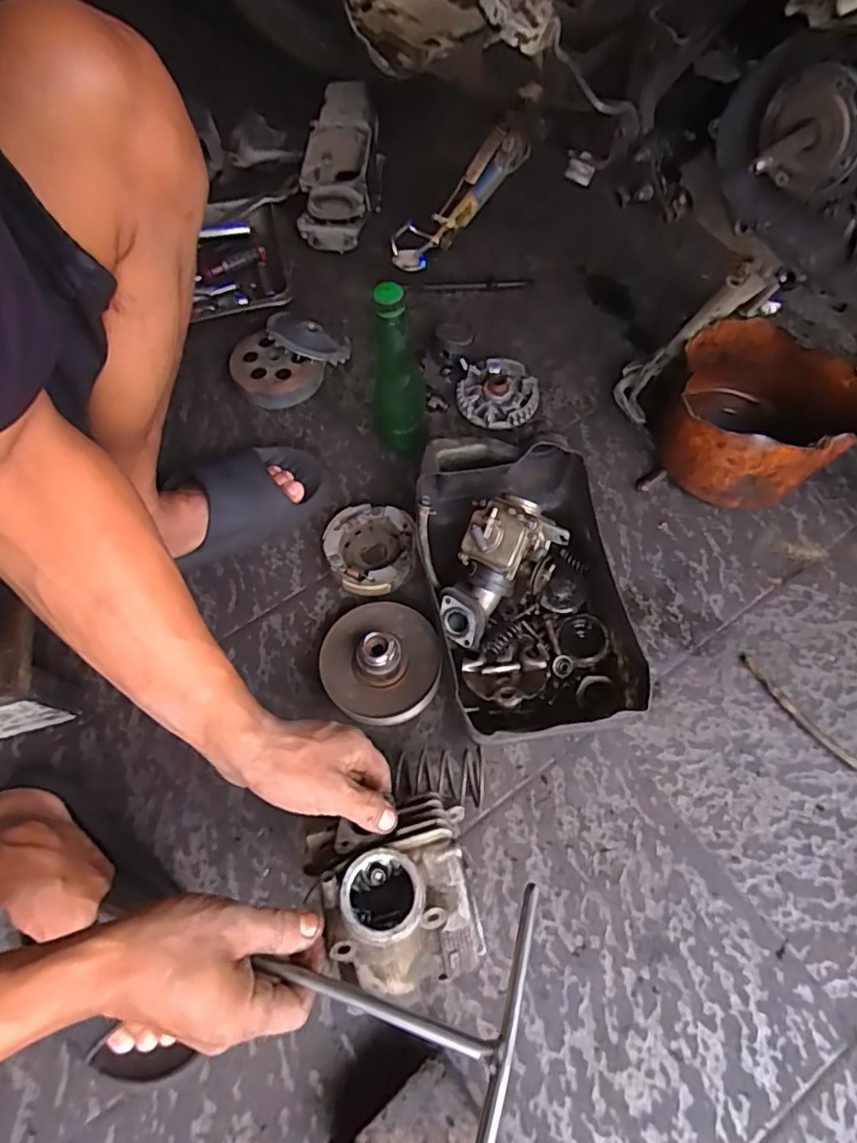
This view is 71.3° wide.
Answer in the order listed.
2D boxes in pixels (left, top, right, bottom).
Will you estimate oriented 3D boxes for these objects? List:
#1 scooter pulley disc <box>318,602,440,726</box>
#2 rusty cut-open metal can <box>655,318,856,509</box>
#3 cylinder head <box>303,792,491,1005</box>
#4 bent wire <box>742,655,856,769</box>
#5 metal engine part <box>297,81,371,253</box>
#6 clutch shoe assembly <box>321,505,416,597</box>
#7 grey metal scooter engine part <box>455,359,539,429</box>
[{"bbox_3d":[-0.048,0.084,0.588,0.117,0.064,0.117,-1,64,1],"label":"scooter pulley disc"},{"bbox_3d":[0.355,-0.164,0.670,0.185,0.118,0.171,-1,64,1],"label":"rusty cut-open metal can"},{"bbox_3d":[-0.029,0.230,0.432,0.120,0.065,0.128,-17,65,-7],"label":"cylinder head"},{"bbox_3d":[0.405,0.147,0.566,0.209,0.011,0.076,18,66,10],"label":"bent wire"},{"bbox_3d":[-0.142,-0.631,0.921,0.098,0.063,0.329,-2,64,1],"label":"metal engine part"},{"bbox_3d":[-0.062,-0.023,0.660,0.098,0.030,0.102,-1,64,1],"label":"clutch shoe assembly"},{"bbox_3d":[0.088,-0.224,0.758,0.100,0.027,0.098,-1,64,1],"label":"grey metal scooter engine part"}]

